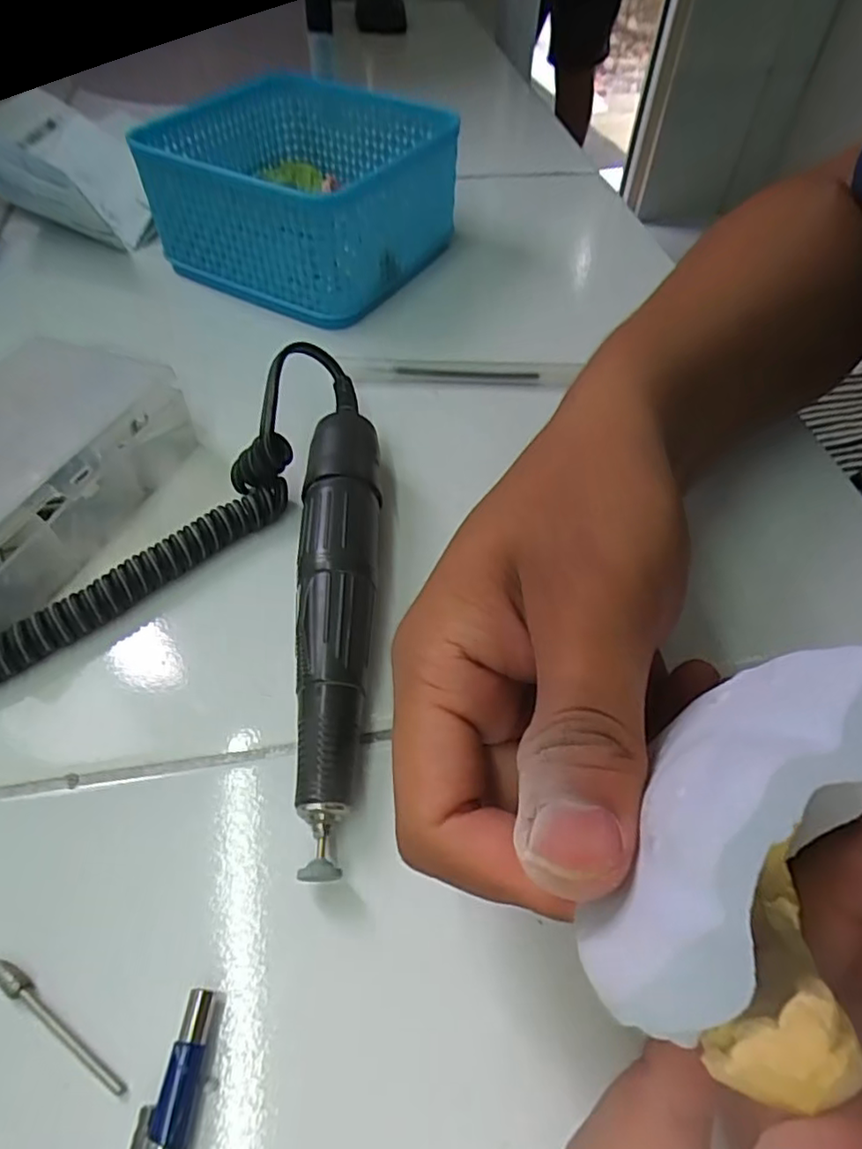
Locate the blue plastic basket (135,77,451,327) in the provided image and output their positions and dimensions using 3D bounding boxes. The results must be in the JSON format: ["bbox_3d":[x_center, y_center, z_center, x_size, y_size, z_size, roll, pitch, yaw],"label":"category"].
[{"bbox_3d":[-0.068,-0.207,0.335,0.128,0.064,0.126,26,57,17],"label":"blue plastic basket"}]

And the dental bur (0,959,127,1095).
[{"bbox_3d":[-0.089,0.106,0.145,0.045,0.005,0.005,30,58,20],"label":"dental bur"}]

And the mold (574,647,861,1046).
[{"bbox_3d":[0.045,0.037,0.095,0.023,0.027,0.062,34,77,22],"label":"mold"}]

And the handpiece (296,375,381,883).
[{"bbox_3d":[-0.031,0.002,0.206,0.025,0.029,0.176,-1,53,-2],"label":"handpiece"}]

